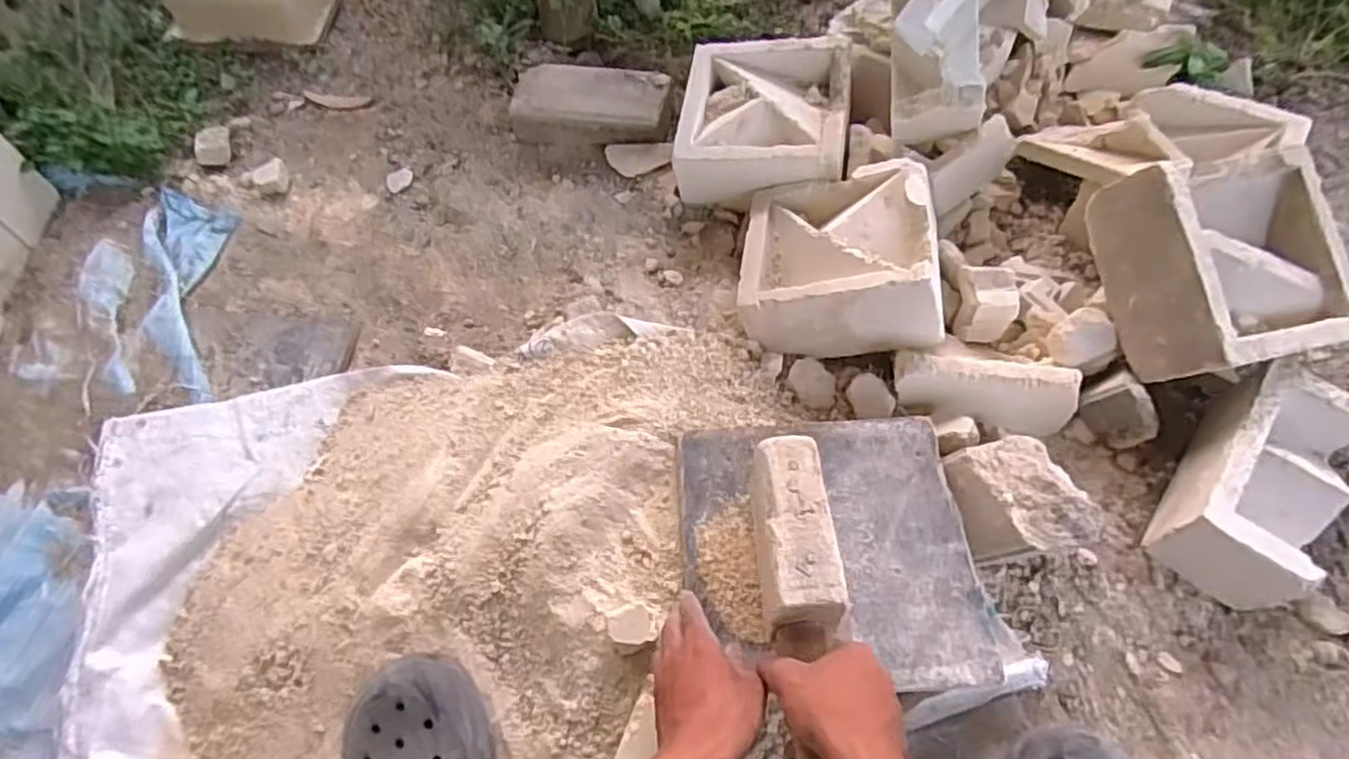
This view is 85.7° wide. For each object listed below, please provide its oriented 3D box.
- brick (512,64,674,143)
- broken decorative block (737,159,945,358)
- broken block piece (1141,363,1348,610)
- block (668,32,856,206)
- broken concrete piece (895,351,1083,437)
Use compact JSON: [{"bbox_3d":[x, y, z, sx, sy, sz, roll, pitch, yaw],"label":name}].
[{"bbox_3d":[-0.116,-0.375,1.006,0.213,0.065,0.111,9,62,8],"label":"brick"},{"bbox_3d":[0.185,-0.131,0.817,0.199,0.100,0.200,-6,49,23],"label":"broken decorative block"},{"bbox_3d":[0.544,0.095,0.672,0.102,0.089,0.194,32,67,19],"label":"broken block piece"},{"bbox_3d":[0.112,-0.324,0.921,0.203,0.092,0.204,7,61,8],"label":"block"},{"bbox_3d":[0.311,0.011,0.736,0.175,0.069,0.048,10,62,9],"label":"broken concrete piece"}]

